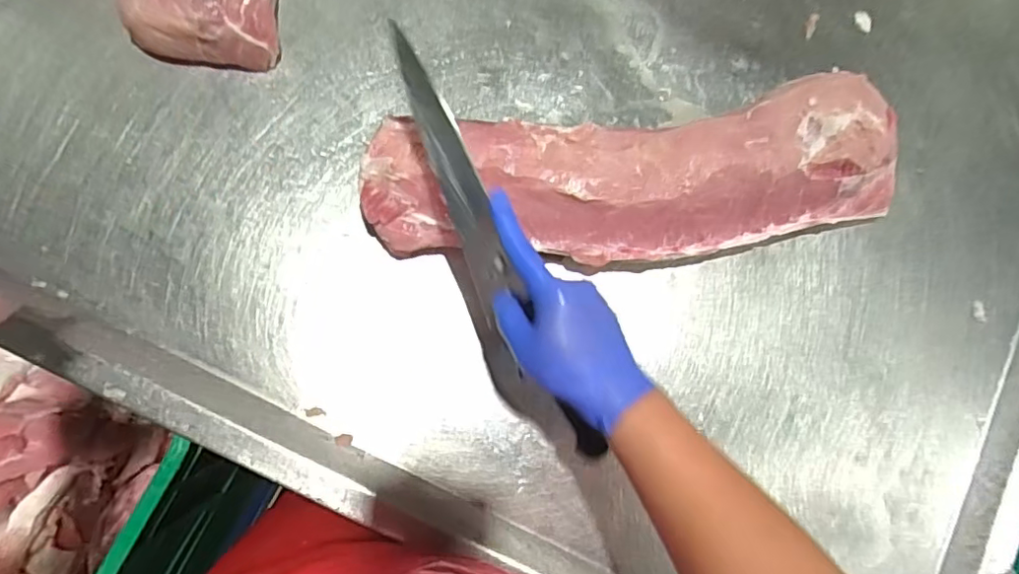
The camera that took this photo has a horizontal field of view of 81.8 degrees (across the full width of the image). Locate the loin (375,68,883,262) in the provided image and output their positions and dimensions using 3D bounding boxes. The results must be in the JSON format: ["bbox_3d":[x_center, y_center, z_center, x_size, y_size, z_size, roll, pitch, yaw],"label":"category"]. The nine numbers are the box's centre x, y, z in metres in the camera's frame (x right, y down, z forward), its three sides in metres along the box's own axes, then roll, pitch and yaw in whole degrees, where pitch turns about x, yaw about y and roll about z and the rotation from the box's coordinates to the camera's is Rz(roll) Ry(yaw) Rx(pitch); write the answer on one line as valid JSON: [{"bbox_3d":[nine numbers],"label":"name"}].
[{"bbox_3d":[0.119,-0.096,0.540,0.482,0.069,0.140,-8,85,-9],"label":"loin"}]

